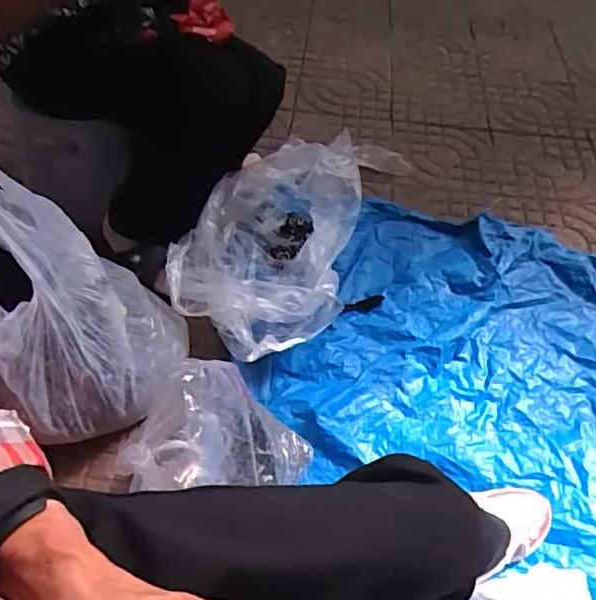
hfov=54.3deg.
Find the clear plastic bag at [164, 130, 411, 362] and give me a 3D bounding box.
[{"bbox_3d":[-0.029,-0.102,1.037,0.284,0.159,0.424,25,54,14],"label":"clear plastic bag"}]

